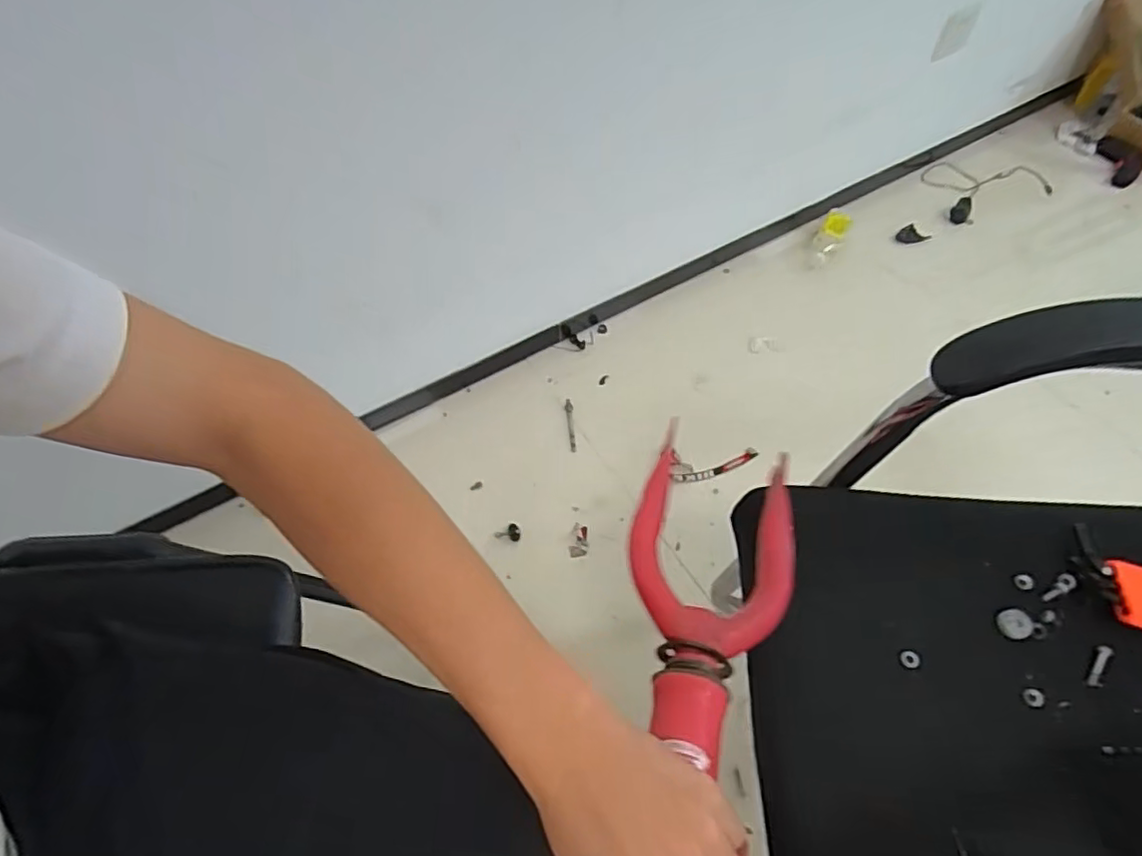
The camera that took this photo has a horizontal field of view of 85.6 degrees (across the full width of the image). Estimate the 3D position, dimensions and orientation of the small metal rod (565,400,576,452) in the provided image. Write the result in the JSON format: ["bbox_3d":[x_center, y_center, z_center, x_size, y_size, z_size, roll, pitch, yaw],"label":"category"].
[{"bbox_3d":[-0.001,-0.006,1.142,0.016,0.012,0.115,-5,56,1],"label":"small metal rod"}]

